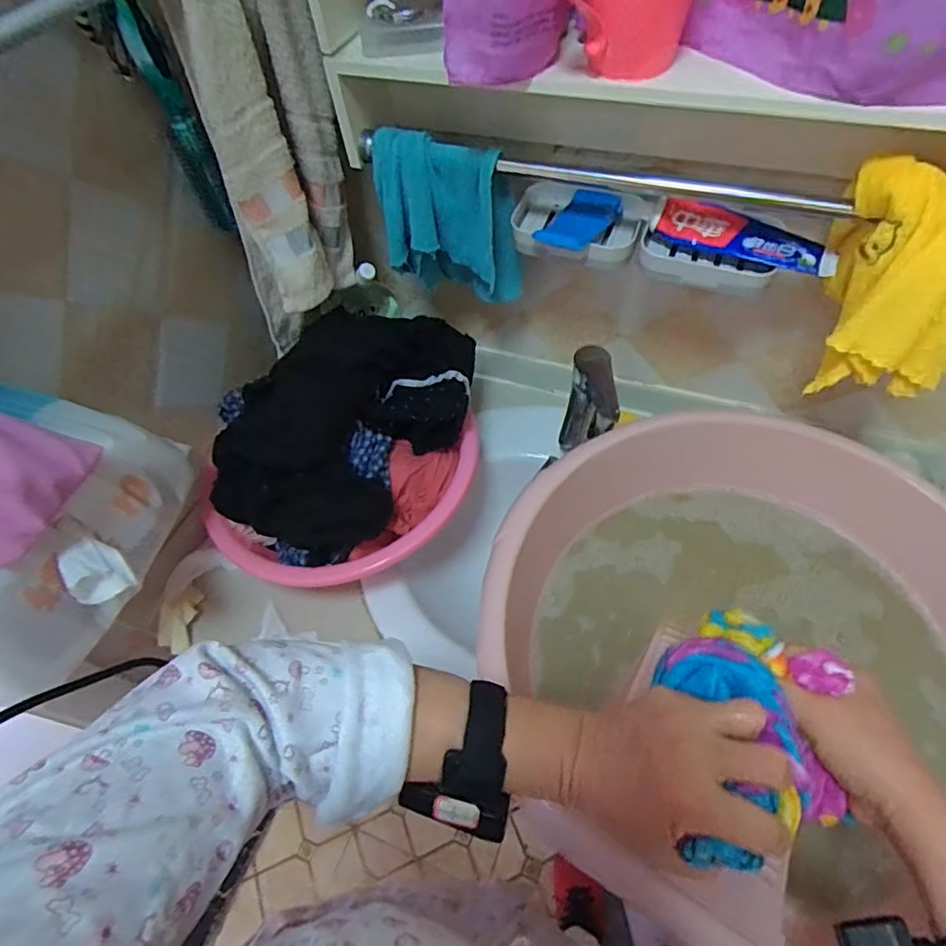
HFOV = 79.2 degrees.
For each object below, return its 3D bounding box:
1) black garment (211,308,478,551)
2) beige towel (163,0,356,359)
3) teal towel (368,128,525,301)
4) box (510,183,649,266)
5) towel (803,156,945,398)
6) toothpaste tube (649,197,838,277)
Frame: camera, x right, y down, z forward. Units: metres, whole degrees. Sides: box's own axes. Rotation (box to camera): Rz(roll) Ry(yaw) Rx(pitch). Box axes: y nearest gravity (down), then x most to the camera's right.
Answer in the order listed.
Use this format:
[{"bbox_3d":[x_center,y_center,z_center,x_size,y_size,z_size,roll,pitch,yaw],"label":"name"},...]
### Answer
[{"bbox_3d":[-0.132,-0.067,0.675,0.194,0.123,0.350,32,65,24],"label":"black garment"},{"bbox_3d":[-0.194,-0.300,0.551,0.082,0.341,0.157,6,57,9],"label":"beige towel"},{"bbox_3d":[-0.027,-0.259,0.614,0.145,0.172,0.058,9,57,11],"label":"teal towel"},{"bbox_3d":[0.105,-0.254,0.588,0.127,0.033,0.104,15,59,15],"label":"box"},{"bbox_3d":[0.345,-0.148,0.467,0.105,0.164,0.080,10,58,11],"label":"towel"},{"bbox_3d":[0.252,-0.223,0.534,0.164,0.030,0.036,19,60,17],"label":"toothpaste tube"}]

